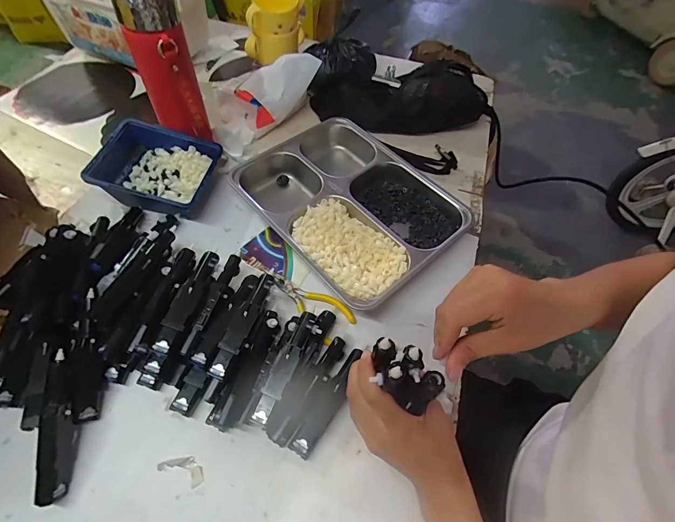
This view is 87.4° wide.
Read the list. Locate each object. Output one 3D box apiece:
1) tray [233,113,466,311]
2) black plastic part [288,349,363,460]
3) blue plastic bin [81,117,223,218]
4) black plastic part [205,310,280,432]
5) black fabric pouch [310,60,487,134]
[{"bbox_3d":[0.006,-0.082,0.487,0.213,0.042,0.288,-37,67,-23],"label":"tray"},{"bbox_3d":[-0.008,0.141,0.364,0.028,0.014,0.117,25,60,12],"label":"black plastic part"},{"bbox_3d":[-0.242,-0.119,0.485,0.142,0.065,0.122,11,58,3],"label":"blue plastic bin"},{"bbox_3d":[-0.090,0.111,0.365,0.028,0.029,0.120,22,59,10],"label":"black plastic part"},{"bbox_3d":[0.110,-0.276,0.598,0.302,0.063,0.094,3,58,-2],"label":"black fabric pouch"}]

